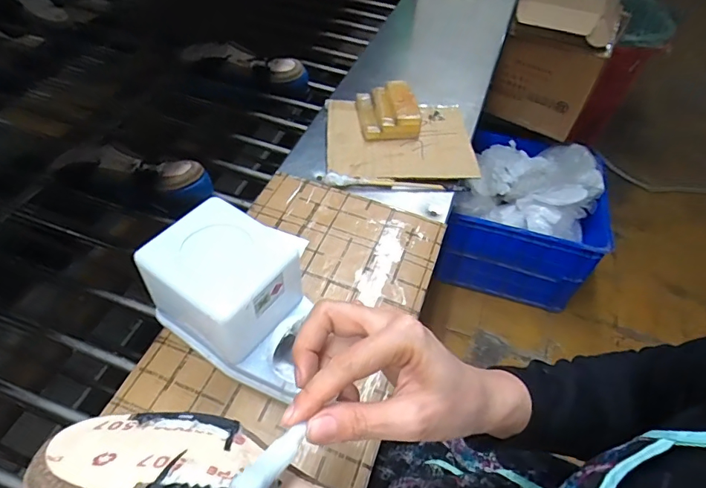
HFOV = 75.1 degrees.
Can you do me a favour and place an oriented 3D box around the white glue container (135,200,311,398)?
[{"bbox_3d":[-0.103,0.046,0.420,0.155,0.106,0.104,28,53,18],"label":"white glue container"}]

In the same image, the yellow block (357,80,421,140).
[{"bbox_3d":[0.051,-0.197,0.676,0.082,0.045,0.104,-7,50,-10],"label":"yellow block"}]

